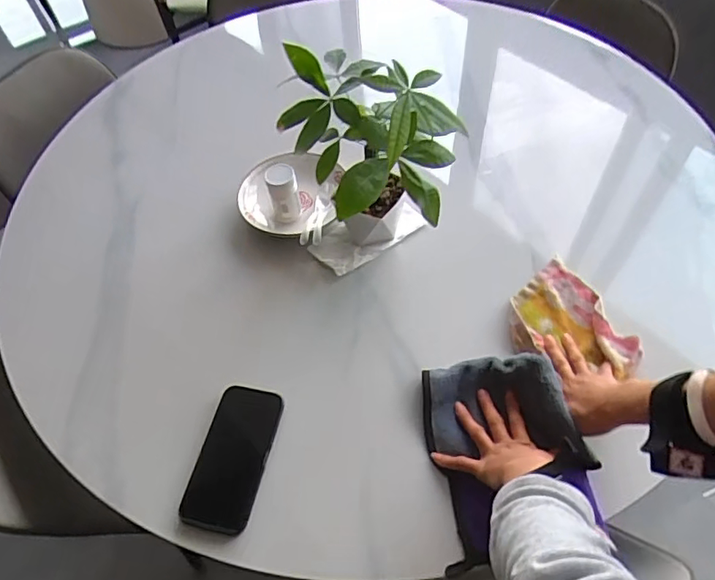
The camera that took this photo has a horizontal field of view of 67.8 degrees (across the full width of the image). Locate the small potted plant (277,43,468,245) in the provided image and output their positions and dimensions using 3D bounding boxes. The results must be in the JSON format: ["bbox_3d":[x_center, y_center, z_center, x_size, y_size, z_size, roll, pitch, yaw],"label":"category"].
[{"bbox_3d":[0.017,-0.149,0.665,0.189,0.274,0.198,-7,56,0],"label":"small potted plant"}]

